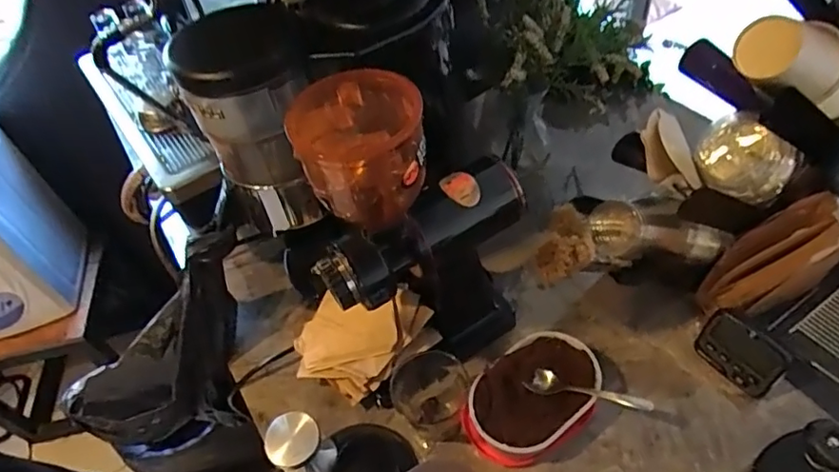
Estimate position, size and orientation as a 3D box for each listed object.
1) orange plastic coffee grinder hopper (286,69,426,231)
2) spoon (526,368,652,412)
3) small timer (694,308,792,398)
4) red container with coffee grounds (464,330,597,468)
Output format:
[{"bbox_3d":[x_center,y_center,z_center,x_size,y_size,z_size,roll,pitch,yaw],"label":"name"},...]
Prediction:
[{"bbox_3d":[-0.048,-0.064,0.455,0.100,0.109,0.091,-13,47,-3],"label":"orange plastic coffee grinder hopper"},{"bbox_3d":[0.174,0.161,0.578,0.125,0.011,0.027,5,47,28],"label":"spoon"},{"bbox_3d":[0.344,0.124,0.596,0.017,0.064,0.083,-9,40,-44],"label":"small timer"},{"bbox_3d":[0.121,0.171,0.594,0.144,0.044,0.097,-29,51,-18],"label":"red container with coffee grounds"}]

